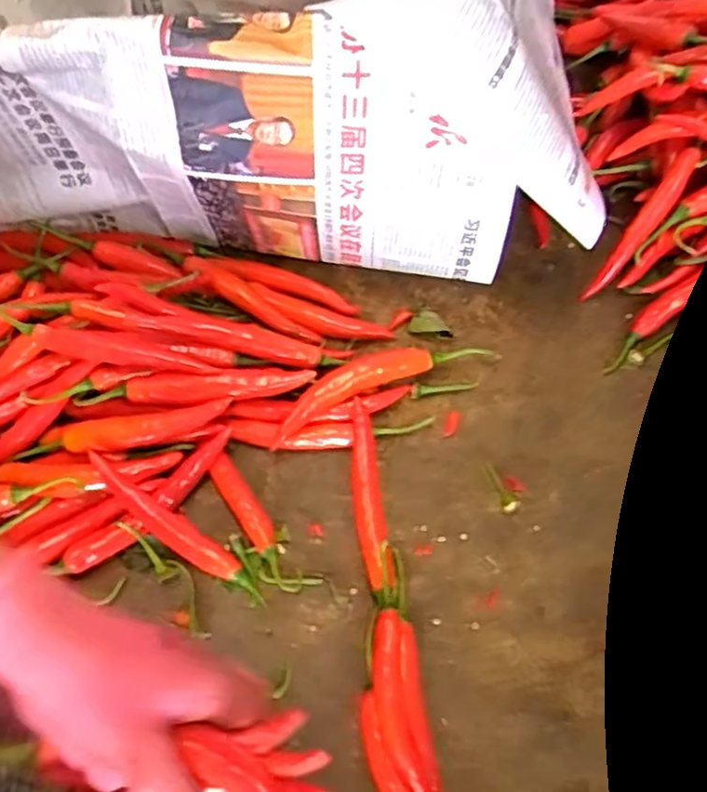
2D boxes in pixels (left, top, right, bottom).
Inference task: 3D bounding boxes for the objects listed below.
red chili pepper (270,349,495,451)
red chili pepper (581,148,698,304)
[{"bbox_3d":[0.017,-0.012,0.536,0.180,0.031,0.033,-24,66,-10],"label":"red chili pepper"},{"bbox_3d":[0.231,-0.136,0.552,0.020,0.015,0.136,38,105,18],"label":"red chili pepper"}]

